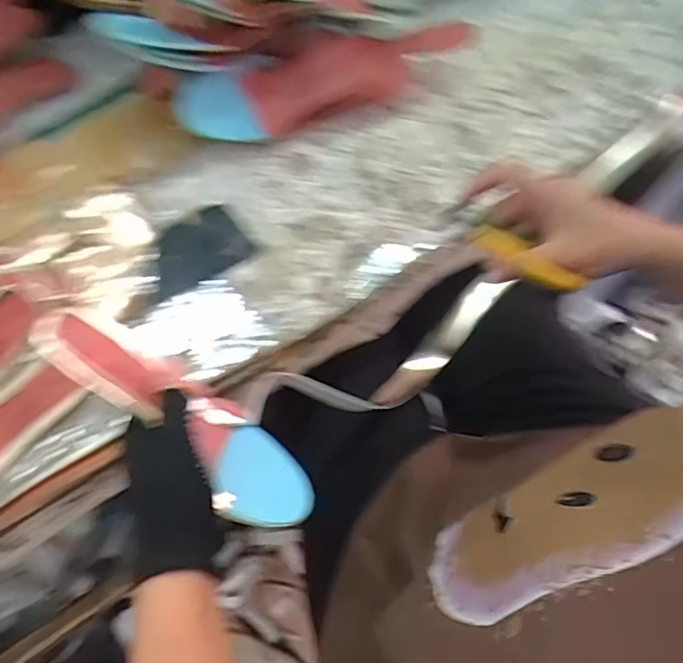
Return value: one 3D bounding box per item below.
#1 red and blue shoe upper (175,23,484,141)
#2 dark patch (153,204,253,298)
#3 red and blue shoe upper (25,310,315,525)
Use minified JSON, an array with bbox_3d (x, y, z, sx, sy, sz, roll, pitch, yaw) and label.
[{"bbox_3d":[-0.011,-0.260,0.570,0.306,0.060,0.076,-23,70,-12],"label":"red and blue shoe upper"},{"bbox_3d":[-0.141,-0.078,0.530,0.094,0.009,0.067,-32,72,-15],"label":"dark patch"},{"bbox_3d":[-0.107,0.058,0.371,0.205,0.059,0.060,43,68,-21],"label":"red and blue shoe upper"}]

